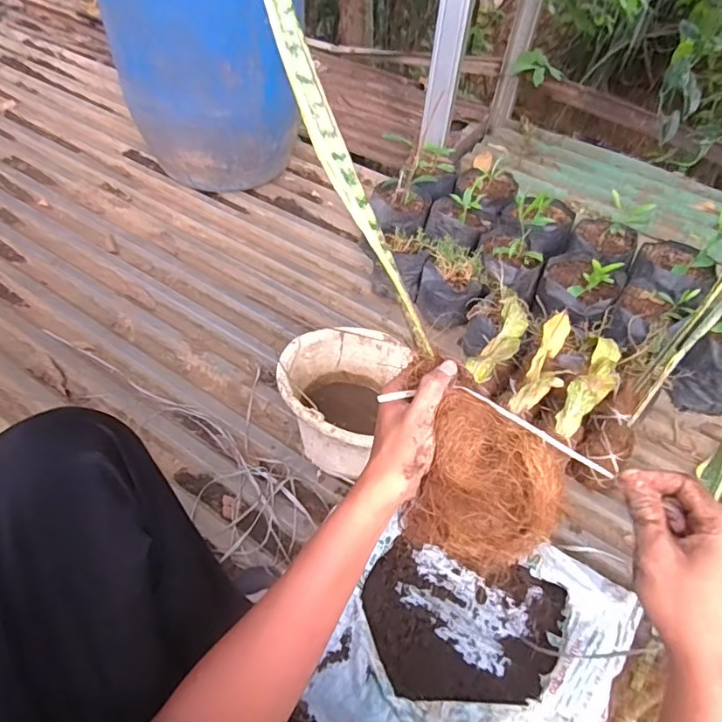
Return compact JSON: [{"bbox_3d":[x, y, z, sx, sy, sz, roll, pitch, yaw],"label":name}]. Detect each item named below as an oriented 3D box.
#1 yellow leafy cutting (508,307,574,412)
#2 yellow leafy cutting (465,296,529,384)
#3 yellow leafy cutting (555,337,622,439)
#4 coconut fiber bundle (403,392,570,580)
[{"bbox_3d":[0.323,0.009,0.885,0.062,0.067,0.206,25,55,14],"label":"yellow leafy cutting"},{"bbox_3d":[0.253,-0.037,0.926,0.066,0.061,0.223,29,56,16],"label":"yellow leafy cutting"},{"bbox_3d":[0.394,0.035,0.866,0.056,0.047,0.219,33,58,19],"label":"yellow leafy cutting"},{"bbox_3d":[0.098,0.100,0.396,0.106,0.079,0.096,24,53,14],"label":"coconut fiber bundle"}]

